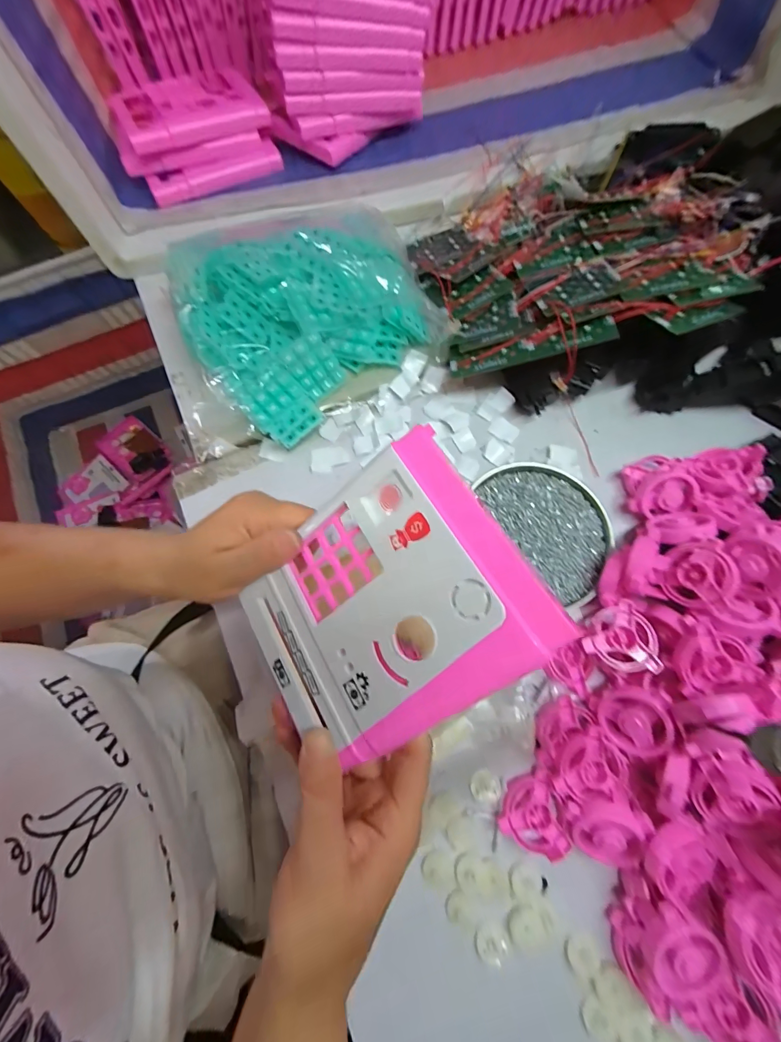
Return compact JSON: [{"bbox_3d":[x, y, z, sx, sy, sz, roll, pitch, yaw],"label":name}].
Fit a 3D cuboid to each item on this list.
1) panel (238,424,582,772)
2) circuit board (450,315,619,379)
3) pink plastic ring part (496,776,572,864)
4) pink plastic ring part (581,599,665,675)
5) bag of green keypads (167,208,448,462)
[{"bbox_3d":[-0.008,0.047,0.206,0.155,0.015,0.125,-40,67,20],"label":"panel"},{"bbox_3d":[0.129,-0.162,0.359,0.144,0.007,0.028,-7,74,20],"label":"circuit board"},{"bbox_3d":[0.106,0.230,0.294,0.044,0.019,0.052,-18,74,-4],"label":"pink plastic ring part"},{"bbox_3d":[0.187,0.099,0.308,0.053,0.014,0.053,-28,75,-7],"label":"pink plastic ring part"},{"bbox_3d":[-0.094,-0.199,0.384,0.280,0.073,0.205,-23,74,-5],"label":"bag of green keypads"}]

